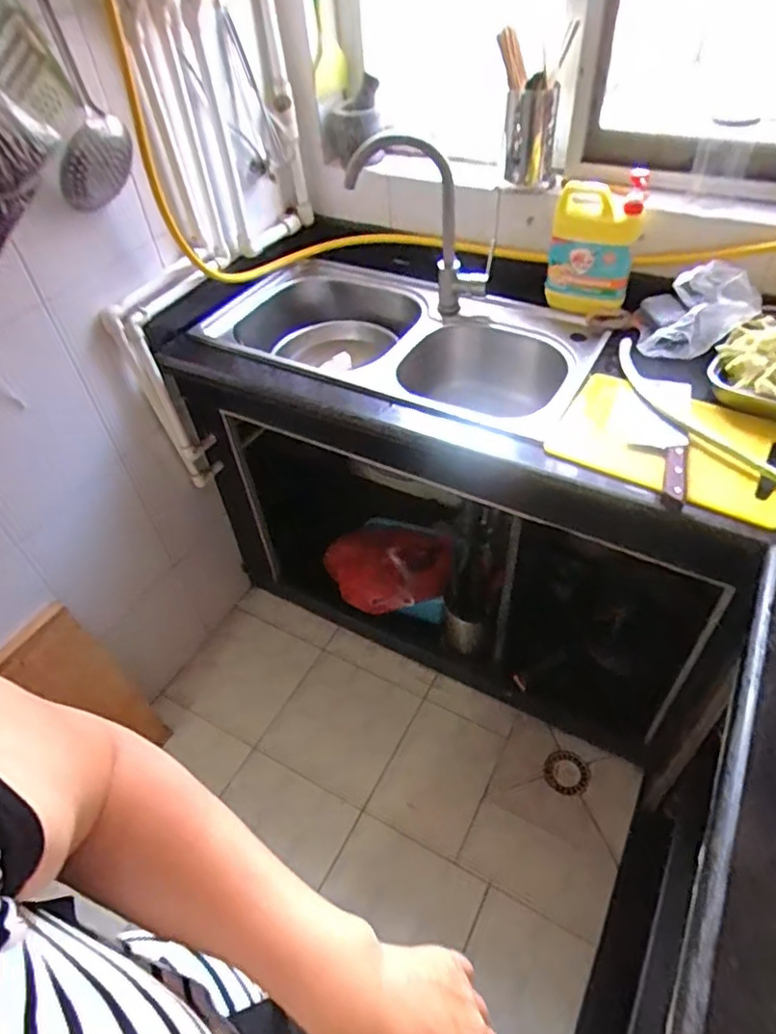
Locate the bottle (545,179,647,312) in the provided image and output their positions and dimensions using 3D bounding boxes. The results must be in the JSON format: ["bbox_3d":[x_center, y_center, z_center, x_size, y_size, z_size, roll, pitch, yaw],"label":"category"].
[{"bbox_3d":[0.360,-0.466,1.081,0.145,0.210,0.070,16,50,18],"label":"bottle"}]

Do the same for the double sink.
[{"bbox_3d":[0.037,-0.307,1.241,0.716,0.200,0.417,16,50,19],"label":"double sink"}]

